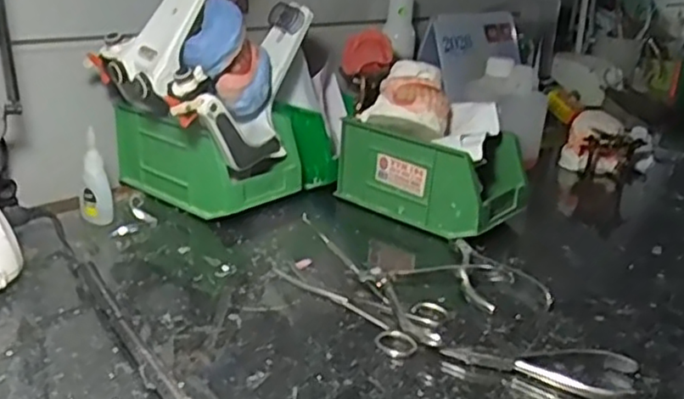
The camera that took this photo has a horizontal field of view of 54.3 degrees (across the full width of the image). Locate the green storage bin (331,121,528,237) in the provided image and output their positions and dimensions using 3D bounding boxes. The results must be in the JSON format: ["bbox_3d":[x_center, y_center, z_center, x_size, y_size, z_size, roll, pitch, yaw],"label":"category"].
[{"bbox_3d":[0.091,-0.029,0.674,0.166,0.083,0.094,20,26,34],"label":"green storage bin"}]

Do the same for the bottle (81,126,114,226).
[{"bbox_3d":[-0.218,-0.019,0.591,0.024,0.080,0.023,-6,24,-25],"label":"bottle"}]

